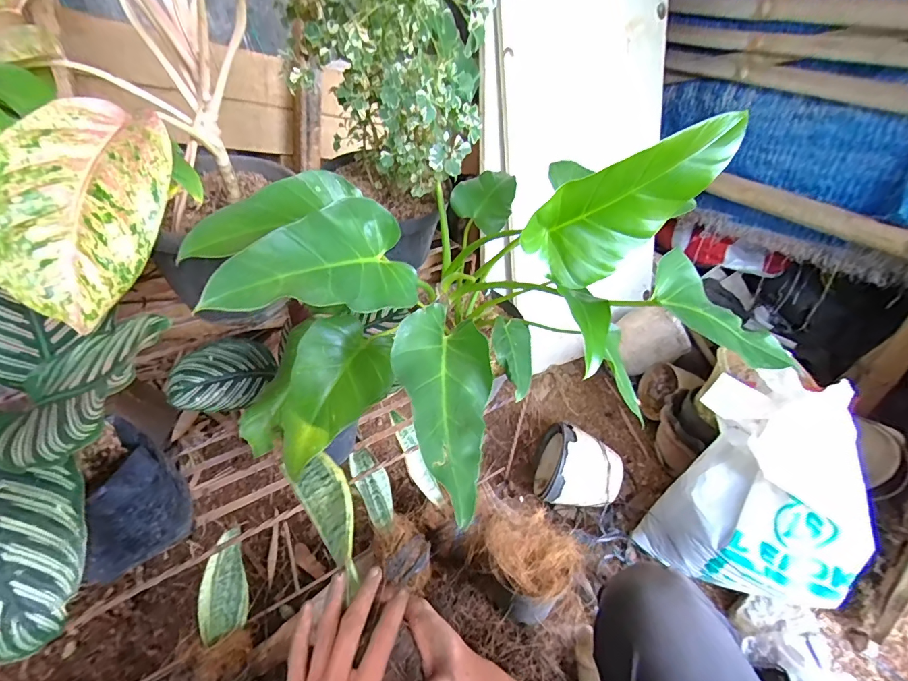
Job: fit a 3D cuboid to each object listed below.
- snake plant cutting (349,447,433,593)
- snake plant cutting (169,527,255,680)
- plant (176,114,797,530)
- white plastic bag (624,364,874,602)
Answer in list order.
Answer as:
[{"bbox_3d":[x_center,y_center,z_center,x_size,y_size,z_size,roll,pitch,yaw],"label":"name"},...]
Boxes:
[{"bbox_3d":[-0.119,0.321,0.795,0.093,0.269,0.070,-26,2,-35],"label":"snake plant cutting"},{"bbox_3d":[-0.360,0.442,0.671,0.103,0.067,0.280,2,69,0],"label":"snake plant cutting"},{"bbox_3d":[0.027,-0.050,0.501,0.537,0.329,0.383,-11,37,-25],"label":"plant"},{"bbox_3d":[0.513,0.265,0.739,0.276,0.406,0.150,27,38,28],"label":"white plastic bag"}]

